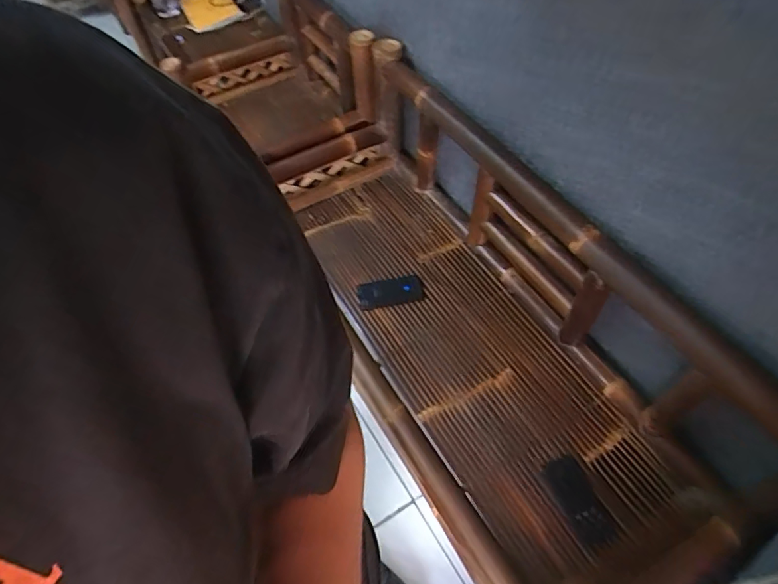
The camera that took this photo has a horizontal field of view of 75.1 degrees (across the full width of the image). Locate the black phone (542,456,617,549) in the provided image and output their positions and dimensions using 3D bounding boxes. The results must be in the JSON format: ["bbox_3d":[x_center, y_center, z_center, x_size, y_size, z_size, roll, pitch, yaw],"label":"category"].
[{"bbox_3d":[0.369,0.401,0.976,0.073,0.010,0.167,-18,55,-12],"label":"black phone"}]

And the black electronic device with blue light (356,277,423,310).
[{"bbox_3d":[0.003,0.000,1.286,0.160,0.010,0.073,-9,54,-6],"label":"black electronic device with blue light"}]

